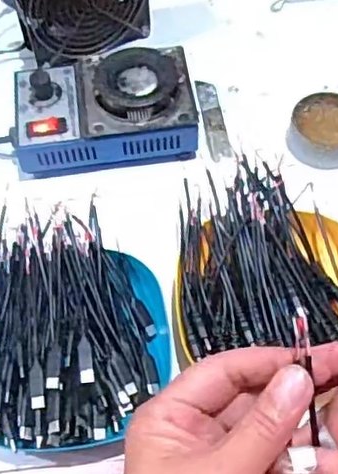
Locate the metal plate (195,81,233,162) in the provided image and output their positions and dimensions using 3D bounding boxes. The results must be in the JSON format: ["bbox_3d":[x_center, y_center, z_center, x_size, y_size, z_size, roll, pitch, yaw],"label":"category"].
[{"bbox_3d":[0.040,-0.106,0.562,0.018,0.004,0.092,-8,60,-3],"label":"metal plate"}]

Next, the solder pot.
[{"bbox_3d":[-0.055,-0.109,0.528,0.149,0.053,0.099,-7,60,-2],"label":"solder pot"}]

